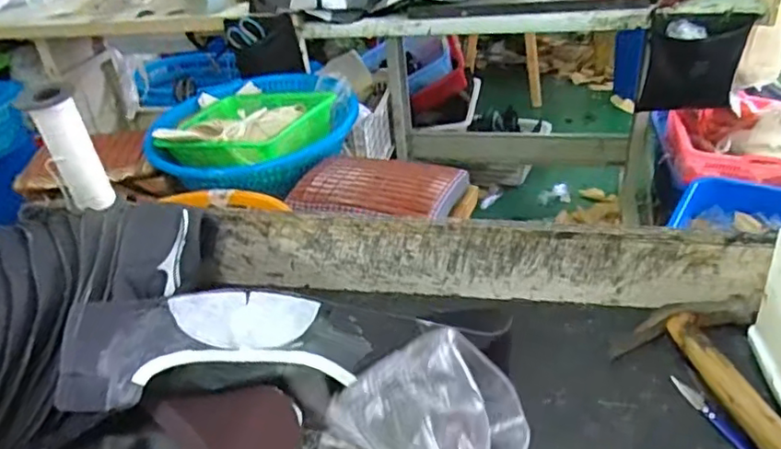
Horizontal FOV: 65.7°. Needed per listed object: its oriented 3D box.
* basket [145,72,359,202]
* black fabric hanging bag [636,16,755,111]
[{"bbox_3d":[-0.333,-0.255,1.539,0.474,0.127,0.490,-5,34,3],"label":"basket"},{"bbox_3d":[0.714,-0.376,1.438,0.209,0.227,0.074,13,39,28],"label":"black fabric hanging bag"}]

